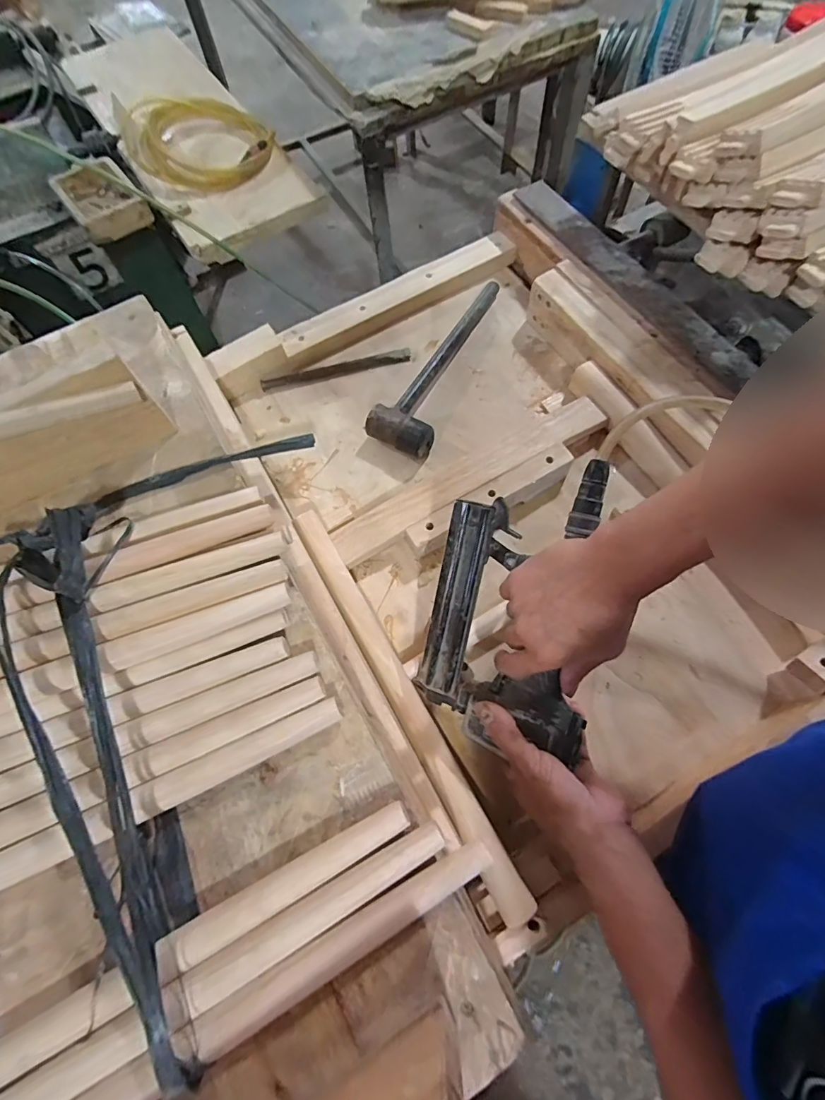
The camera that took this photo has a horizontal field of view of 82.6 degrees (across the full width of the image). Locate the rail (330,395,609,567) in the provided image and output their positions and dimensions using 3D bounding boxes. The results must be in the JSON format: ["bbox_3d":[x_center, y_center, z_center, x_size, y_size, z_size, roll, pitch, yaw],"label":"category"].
[{"bbox_3d":[0.078,-0.091,0.599,0.382,0.049,0.048,-29,69,-9],"label":"rail"}]

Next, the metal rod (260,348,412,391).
[{"bbox_3d":[-0.113,-0.270,0.701,0.225,0.015,0.017,-14,68,-3],"label":"metal rod"}]

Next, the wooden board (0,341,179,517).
[{"bbox_3d":[-0.345,-0.091,0.414,0.230,0.118,0.020,-32,70,-10],"label":"wooden board"}]

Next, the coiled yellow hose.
[{"bbox_3d":[-0.515,-0.985,1.122,0.298,0.070,0.318,-1,68,3],"label":"coiled yellow hose"}]

